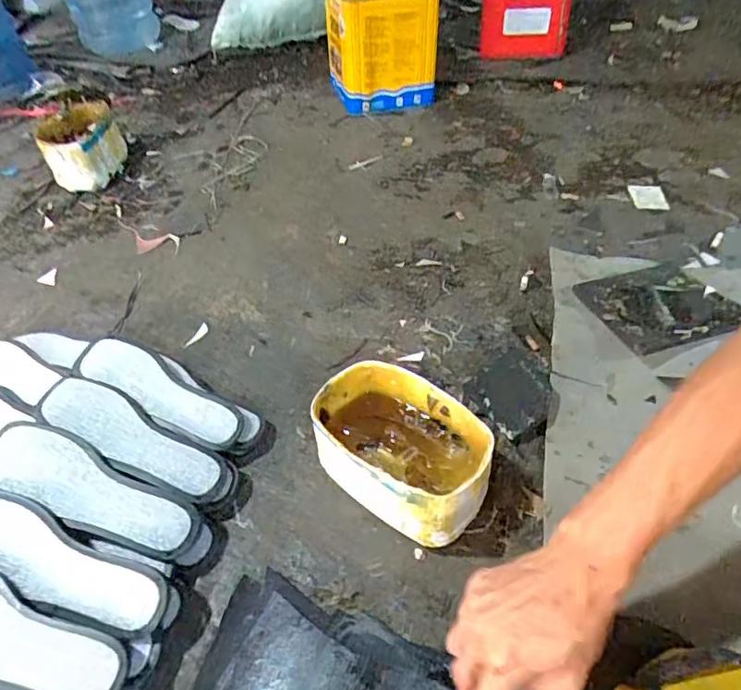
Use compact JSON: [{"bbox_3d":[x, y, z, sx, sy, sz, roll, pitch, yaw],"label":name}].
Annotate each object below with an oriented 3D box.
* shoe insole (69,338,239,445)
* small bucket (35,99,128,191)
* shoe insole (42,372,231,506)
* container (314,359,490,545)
[{"bbox_3d":[-0.268,0.056,0.676,0.230,0.018,0.072,29,53,11],"label":"shoe insole"},{"bbox_3d":[-0.639,-0.444,1.196,0.169,0.126,0.191,-25,50,-19],"label":"small bucket"},{"bbox_3d":[-0.275,0.107,0.622,0.230,0.019,0.073,29,53,7],"label":"shoe insole"},{"bbox_3d":[0.035,0.122,0.603,0.199,0.123,0.124,33,56,29],"label":"container"}]

